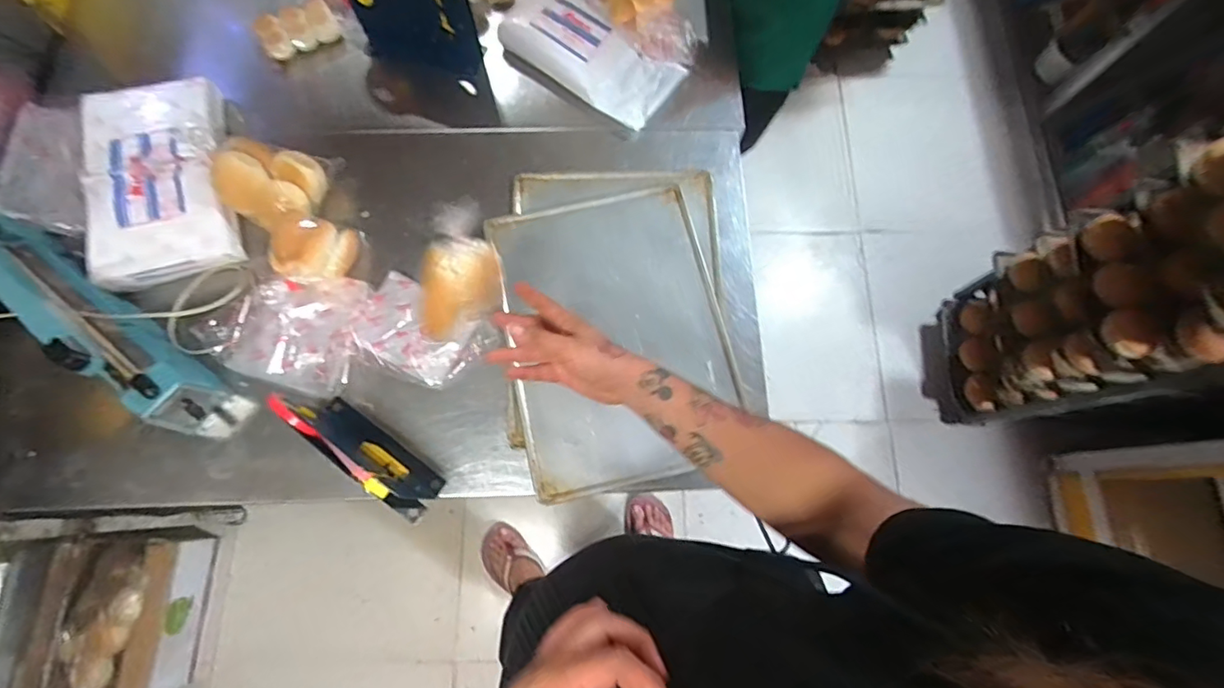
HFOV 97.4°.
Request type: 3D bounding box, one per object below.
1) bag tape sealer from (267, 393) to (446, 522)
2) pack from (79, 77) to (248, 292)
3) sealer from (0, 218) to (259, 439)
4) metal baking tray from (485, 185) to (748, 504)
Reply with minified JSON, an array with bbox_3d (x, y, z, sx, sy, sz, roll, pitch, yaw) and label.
[{"bbox_3d":[-0.330,0.136,0.713,0.224,0.138,0.054,36,77,9],"label":"bag tape sealer"},{"bbox_3d":[-0.700,-0.253,0.830,0.200,0.053,0.317,-16,76,-5],"label":"pack"},{"bbox_3d":[-0.708,-0.043,0.697,0.429,0.219,0.075,43,78,-3],"label":"sealer"},{"bbox_3d":[0.007,-0.017,0.820,0.319,0.028,0.437,-12,75,-4],"label":"metal baking tray"}]

